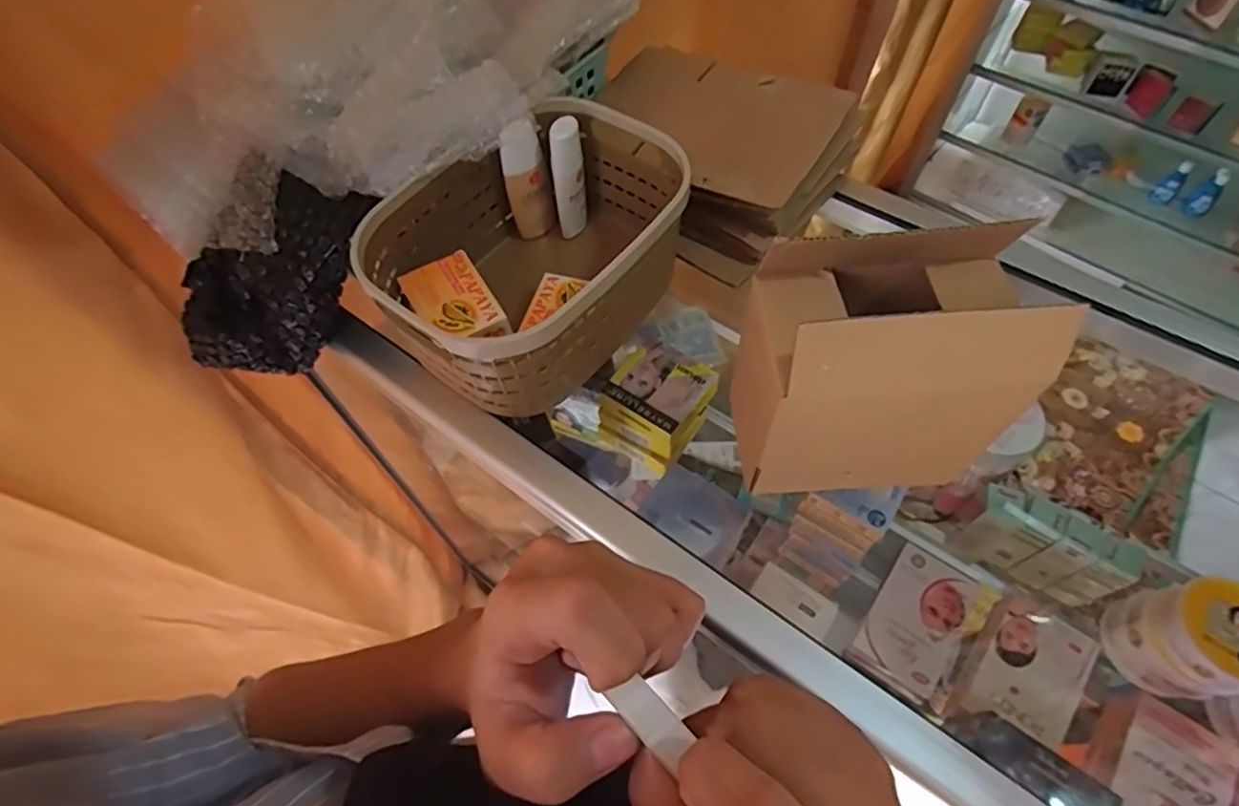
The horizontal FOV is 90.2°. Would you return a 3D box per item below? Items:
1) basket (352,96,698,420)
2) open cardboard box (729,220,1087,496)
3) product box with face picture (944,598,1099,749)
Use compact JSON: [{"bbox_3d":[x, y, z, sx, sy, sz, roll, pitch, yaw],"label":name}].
[{"bbox_3d":[-0.053,-0.109,0.454,0.161,0.109,0.236,36,66,21],"label":"basket"},{"bbox_3d":[0.141,-0.021,0.343,0.128,0.145,0.080,-1,58,1],"label":"open cardboard box"},{"bbox_3d":[0.340,0.232,0.521,0.076,0.028,0.122,35,65,21],"label":"product box with face picture"}]

